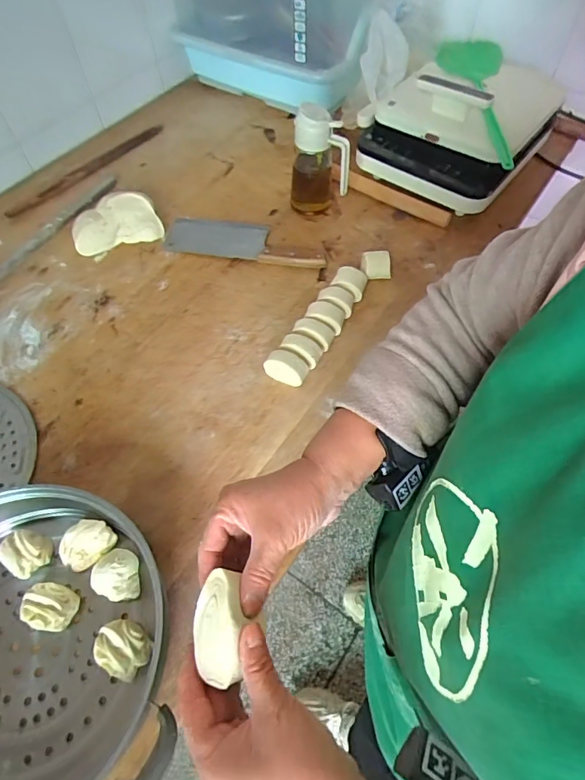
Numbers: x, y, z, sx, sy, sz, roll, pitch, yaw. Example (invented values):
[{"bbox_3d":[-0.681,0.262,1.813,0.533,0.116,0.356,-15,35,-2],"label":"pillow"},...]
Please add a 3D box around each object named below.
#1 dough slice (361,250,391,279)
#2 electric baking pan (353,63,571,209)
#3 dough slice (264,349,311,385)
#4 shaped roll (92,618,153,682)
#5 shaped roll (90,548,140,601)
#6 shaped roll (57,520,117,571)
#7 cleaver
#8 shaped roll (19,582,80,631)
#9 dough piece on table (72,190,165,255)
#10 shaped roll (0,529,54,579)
[{"bbox_3d":[0.143,-0.213,0.765,0.049,0.025,0.046,-11,59,-4],"label":"dough slice"},{"bbox_3d":[0.321,-0.521,0.860,0.287,0.131,0.332,31,64,19],"label":"electric baking pan"},{"bbox_3d":[-0.009,-0.034,0.661,0.065,0.039,0.040,28,63,18],"label":"dough slice"},{"bbox_3d":[-0.179,0.274,0.478,0.056,0.035,0.047,39,67,23],"label":"shaped roll"},{"bbox_3d":[-0.203,0.213,0.516,0.049,0.031,0.054,-10,58,-4],"label":"shaped roll"},{"bbox_3d":[-0.245,0.183,0.534,0.039,0.040,0.059,38,67,22],"label":"shaped roll"},{"bbox_3d":[-0.088,-0.276,0.820,0.303,0.019,0.100,11,59,9],"label":"cleaver"},{"bbox_3d":[-0.268,0.241,0.500,0.052,0.033,0.045,4,59,4],"label":"shaped roll"},{"bbox_3d":[-0.328,-0.315,0.827,0.153,0.054,0.085,-18,59,-9],"label":"dough piece on table"},{"bbox_3d":[-0.318,0.192,0.531,0.052,0.037,0.049,-1,58,2],"label":"shaped roll"}]

